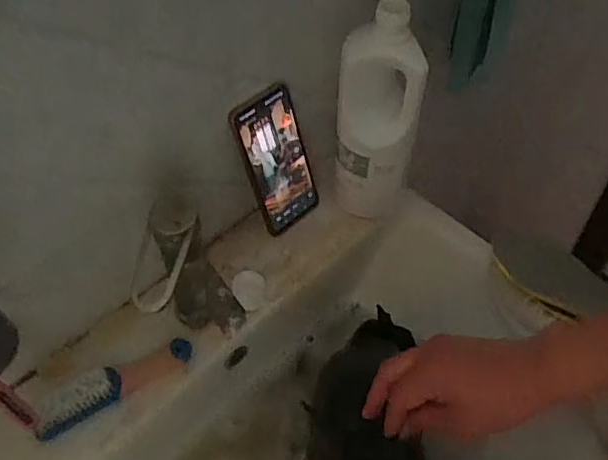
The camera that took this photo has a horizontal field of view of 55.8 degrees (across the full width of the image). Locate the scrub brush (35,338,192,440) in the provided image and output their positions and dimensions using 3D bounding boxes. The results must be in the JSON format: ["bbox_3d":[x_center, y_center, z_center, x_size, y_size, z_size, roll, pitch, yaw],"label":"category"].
[{"bbox_3d":[-0.184,0.151,0.564,0.155,0.046,0.030,-27,54,-19],"label":"scrub brush"}]

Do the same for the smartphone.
[{"bbox_3d":[-0.030,-0.078,0.646,0.080,0.167,0.013,-37,44,-25],"label":"smartphone"}]

